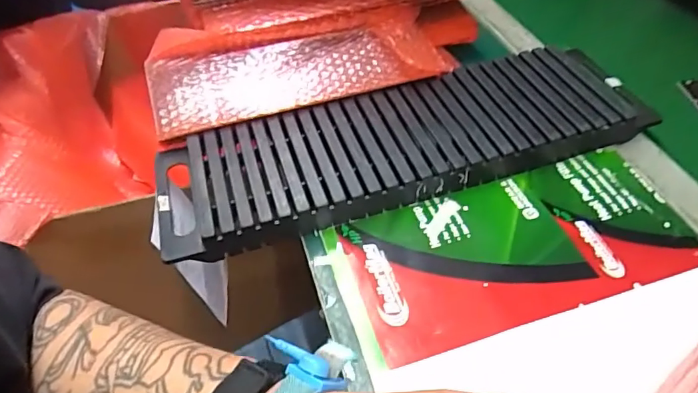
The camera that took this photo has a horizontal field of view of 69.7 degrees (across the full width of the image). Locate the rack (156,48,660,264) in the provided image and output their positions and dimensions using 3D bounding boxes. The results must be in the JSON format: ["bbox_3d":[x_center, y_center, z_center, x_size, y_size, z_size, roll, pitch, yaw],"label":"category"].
[{"bbox_3d":[0.053,-0.054,0.475,0.466,0.032,0.140,-16,48,-10],"label":"rack"}]

